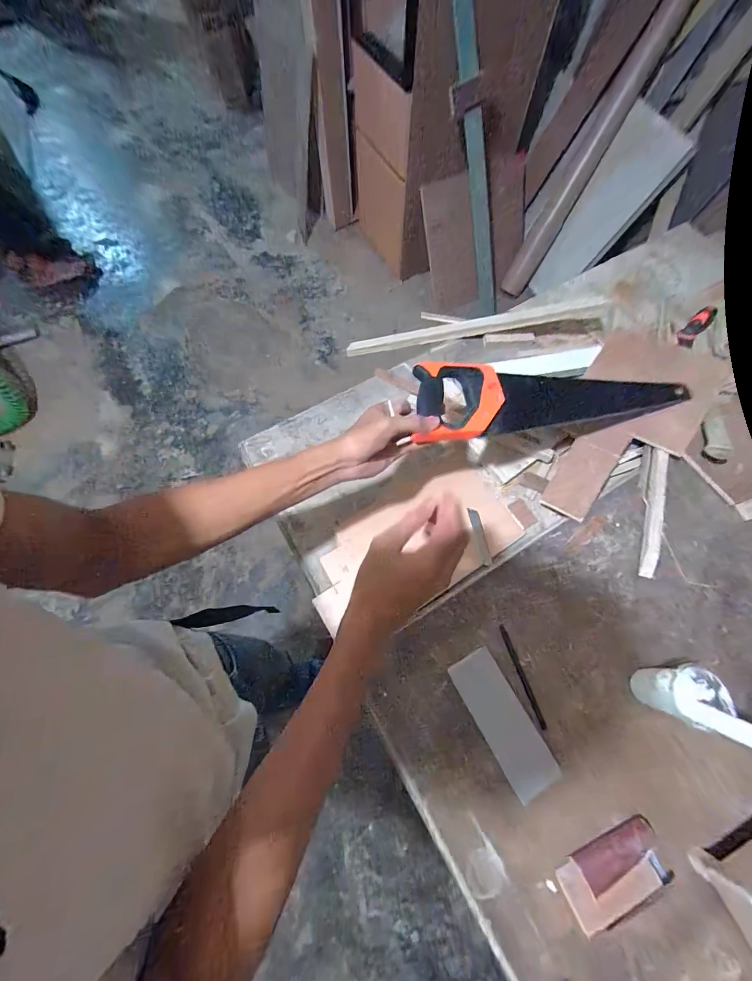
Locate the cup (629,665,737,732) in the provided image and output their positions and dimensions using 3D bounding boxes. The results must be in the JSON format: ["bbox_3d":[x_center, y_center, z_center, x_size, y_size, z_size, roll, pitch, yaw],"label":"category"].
[{"bbox_3d":[0.377,0.255,0.469,0.071,0.085,0.066,9,69,3],"label":"cup"}]

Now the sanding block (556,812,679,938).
[{"bbox_3d":[0.279,0.446,0.426,0.124,0.017,0.067,-23,71,-9],"label":"sanding block"}]

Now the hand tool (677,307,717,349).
[{"bbox_3d":[0.683,-0.345,0.791,0.142,0.030,0.038,-42,75,-15],"label":"hand tool"}]

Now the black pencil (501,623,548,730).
[{"bbox_3d":[0.201,0.254,0.507,0.010,0.011,0.131,-16,70,-7],"label":"black pencil"}]

